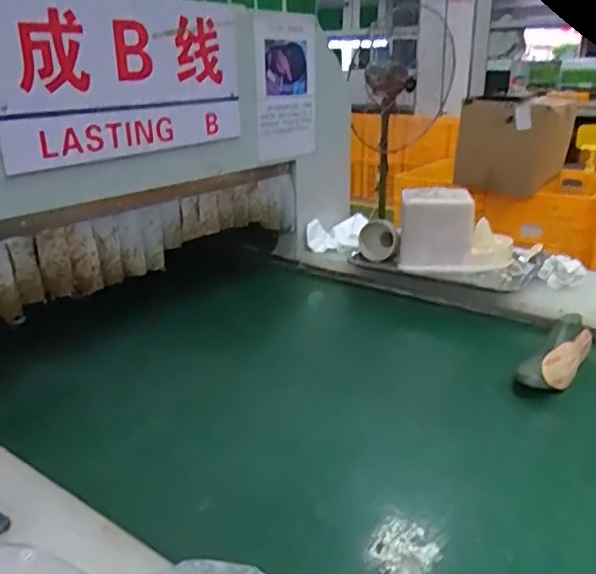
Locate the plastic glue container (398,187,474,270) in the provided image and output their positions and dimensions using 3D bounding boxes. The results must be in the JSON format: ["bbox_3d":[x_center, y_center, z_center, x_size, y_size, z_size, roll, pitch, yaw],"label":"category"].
[{"bbox_3d":[0.288,-0.117,1.249,0.145,0.160,0.100,2,20,8],"label":"plastic glue container"}]

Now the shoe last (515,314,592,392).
[{"bbox_3d":[0.412,0.103,0.953,0.074,0.085,0.187,14,24,35],"label":"shoe last"}]

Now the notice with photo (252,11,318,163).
[{"bbox_3d":[-0.018,-0.404,1.211,0.011,0.285,0.200,14,28,33],"label":"notice with photo"}]

